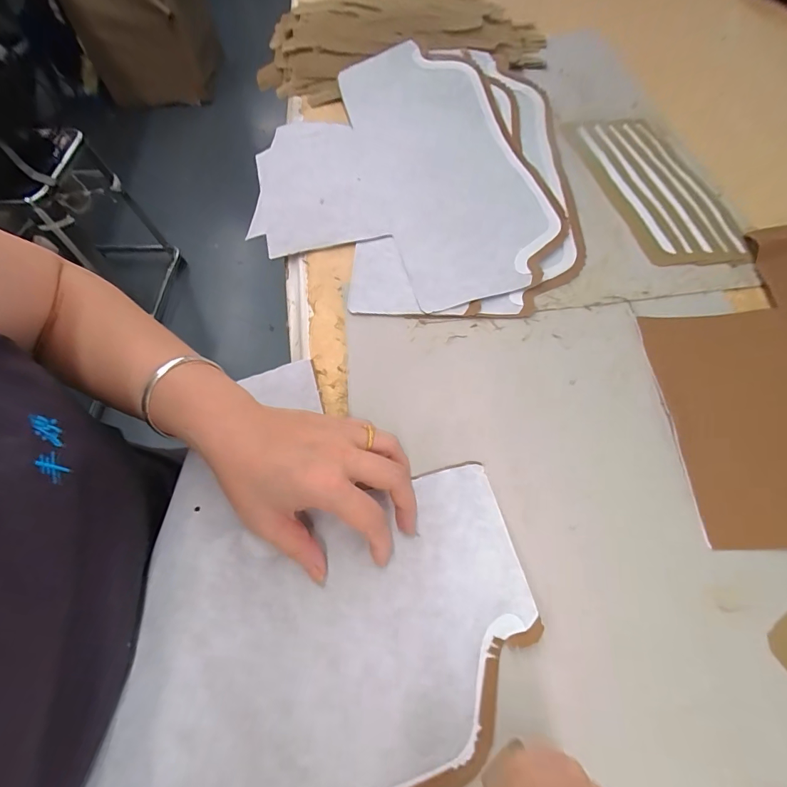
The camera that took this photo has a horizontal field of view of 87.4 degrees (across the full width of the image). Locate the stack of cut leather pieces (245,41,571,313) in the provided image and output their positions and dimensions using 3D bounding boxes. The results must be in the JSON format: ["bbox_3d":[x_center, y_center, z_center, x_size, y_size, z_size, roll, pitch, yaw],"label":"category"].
[{"bbox_3d":[0.000,-0.261,0.470,0.311,0.035,0.394,-12,62,-5],"label":"stack of cut leather pieces"}]

